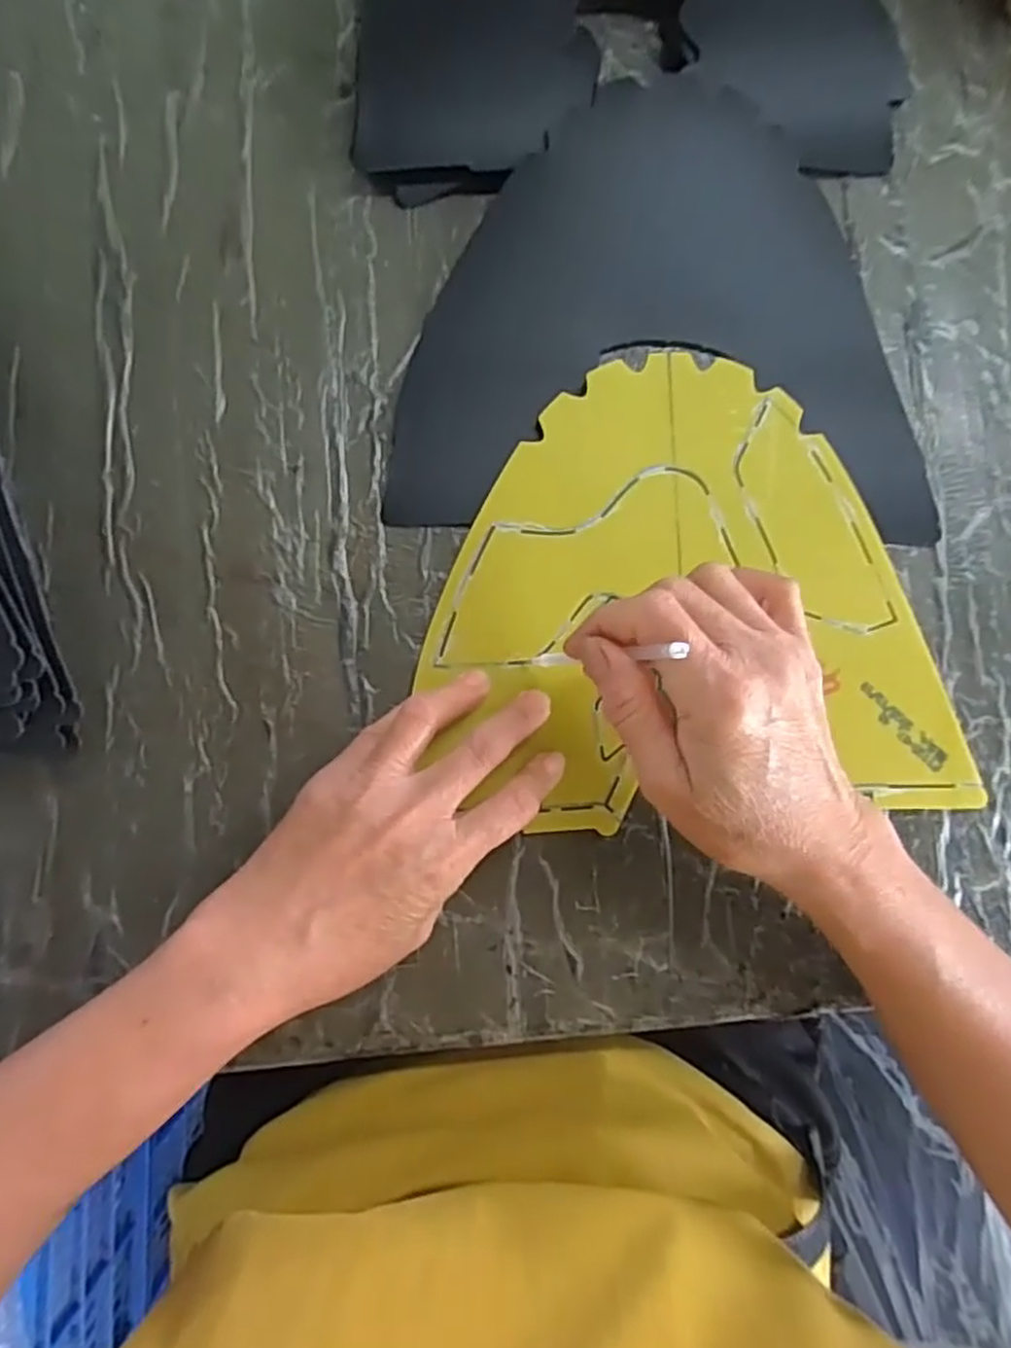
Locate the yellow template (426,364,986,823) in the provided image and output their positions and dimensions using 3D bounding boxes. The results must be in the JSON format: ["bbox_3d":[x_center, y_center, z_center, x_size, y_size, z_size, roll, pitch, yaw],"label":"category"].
[{"bbox_3d":[0.084,-0.039,0.341,0.232,0.007,0.209,-4,87,-3],"label":"yellow template"}]

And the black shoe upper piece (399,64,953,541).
[{"bbox_3d":[0.076,-0.171,0.352,0.250,0.009,0.205,2,89,-3],"label":"black shoe upper piece"}]

